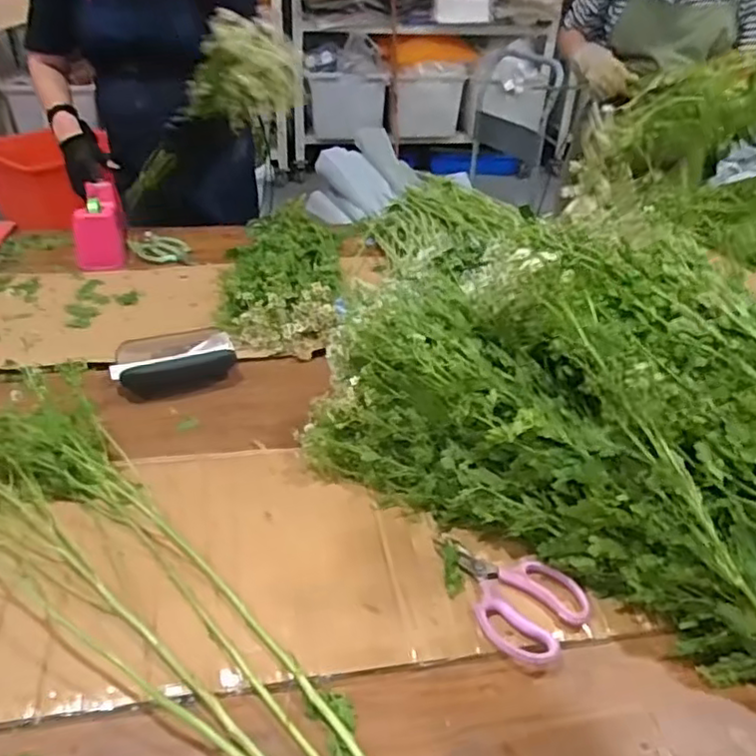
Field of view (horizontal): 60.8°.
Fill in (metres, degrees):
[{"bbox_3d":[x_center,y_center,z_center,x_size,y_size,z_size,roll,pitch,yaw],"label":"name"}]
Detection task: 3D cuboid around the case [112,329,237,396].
[{"bbox_3d":[-0.290,-0.024,0.922,0.163,0.053,0.071,-16,39,-25],"label":"case"}]

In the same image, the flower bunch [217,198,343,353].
[{"bbox_3d":[-0.166,-0.206,1.180,0.180,0.098,0.488,0,35,-4],"label":"flower bunch"}]

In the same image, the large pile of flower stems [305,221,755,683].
[{"bbox_3d":[0.346,0.081,0.667,0.788,0.244,0.436,30,44,33],"label":"large pile of flower stems"}]

